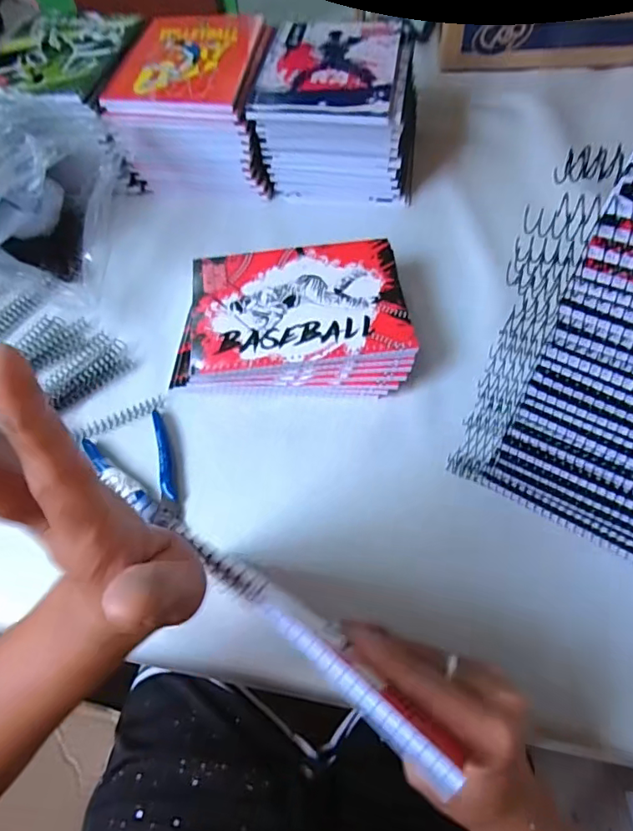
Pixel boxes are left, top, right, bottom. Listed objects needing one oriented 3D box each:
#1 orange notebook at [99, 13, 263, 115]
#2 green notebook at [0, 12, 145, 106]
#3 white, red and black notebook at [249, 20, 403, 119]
[{"bbox_3d":[-0.146,-0.417,0.601,0.150,0.014,0.205,5,61,7],"label":"orange notebook"},{"bbox_3d":[-0.298,-0.432,0.606,0.147,0.013,0.184,6,61,7],"label":"green notebook"},{"bbox_3d":[0.015,-0.389,0.567,0.146,0.008,0.183,7,61,7],"label":"white, red and black notebook"}]

